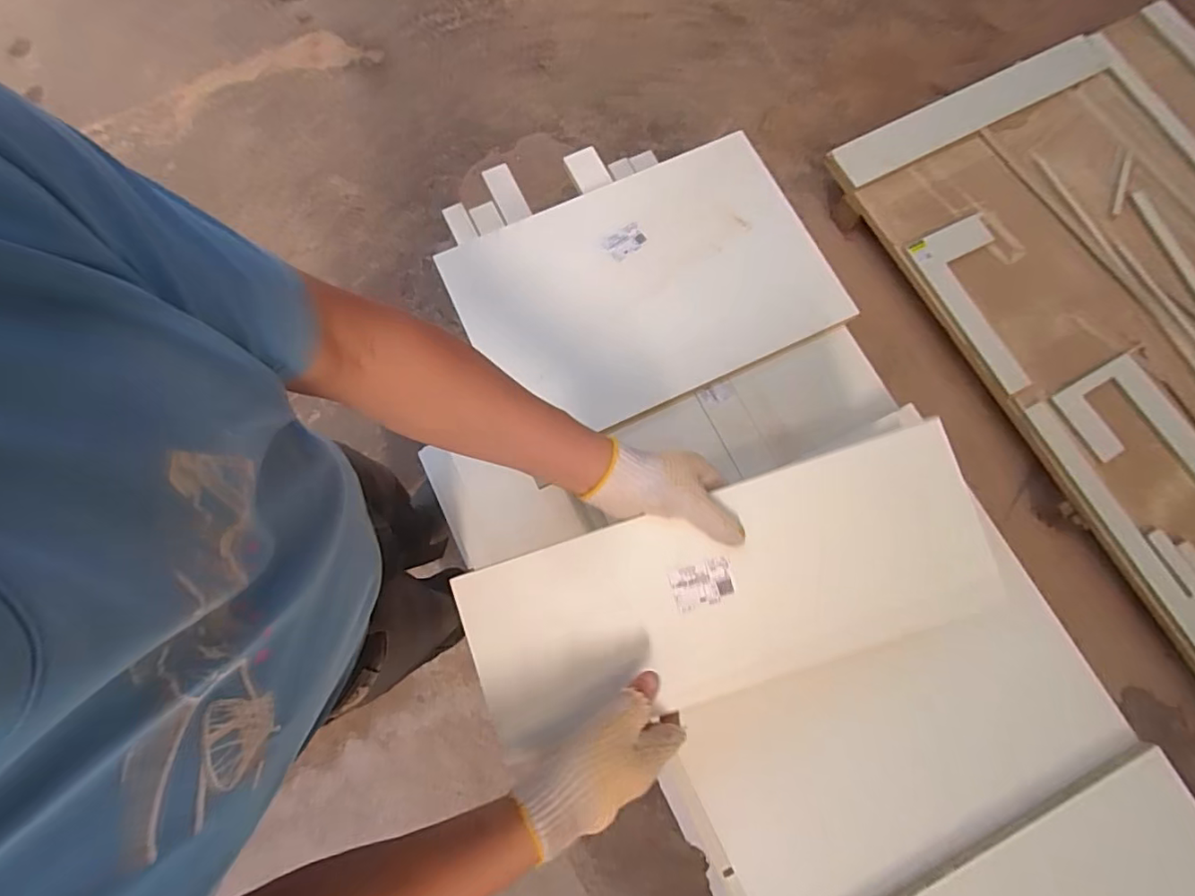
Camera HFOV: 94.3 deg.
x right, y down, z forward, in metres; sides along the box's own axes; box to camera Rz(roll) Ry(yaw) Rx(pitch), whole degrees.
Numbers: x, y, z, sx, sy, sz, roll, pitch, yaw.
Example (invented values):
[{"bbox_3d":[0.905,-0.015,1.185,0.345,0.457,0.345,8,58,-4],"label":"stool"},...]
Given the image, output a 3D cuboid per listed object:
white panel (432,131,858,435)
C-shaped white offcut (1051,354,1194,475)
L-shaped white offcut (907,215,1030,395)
[{"bbox_3d":[0.060,-0.219,0.753,0.465,0.019,0.331,-25,77,-5],"label":"white panel"},{"bbox_3d":[1.319,-0.024,1.345,0.235,0.013,0.368,-26,77,-5],"label":"C-shaped white offcut"},{"bbox_3d":[1.034,-0.386,1.447,0.217,0.020,0.461,-23,77,-5],"label":"L-shaped white offcut"}]

